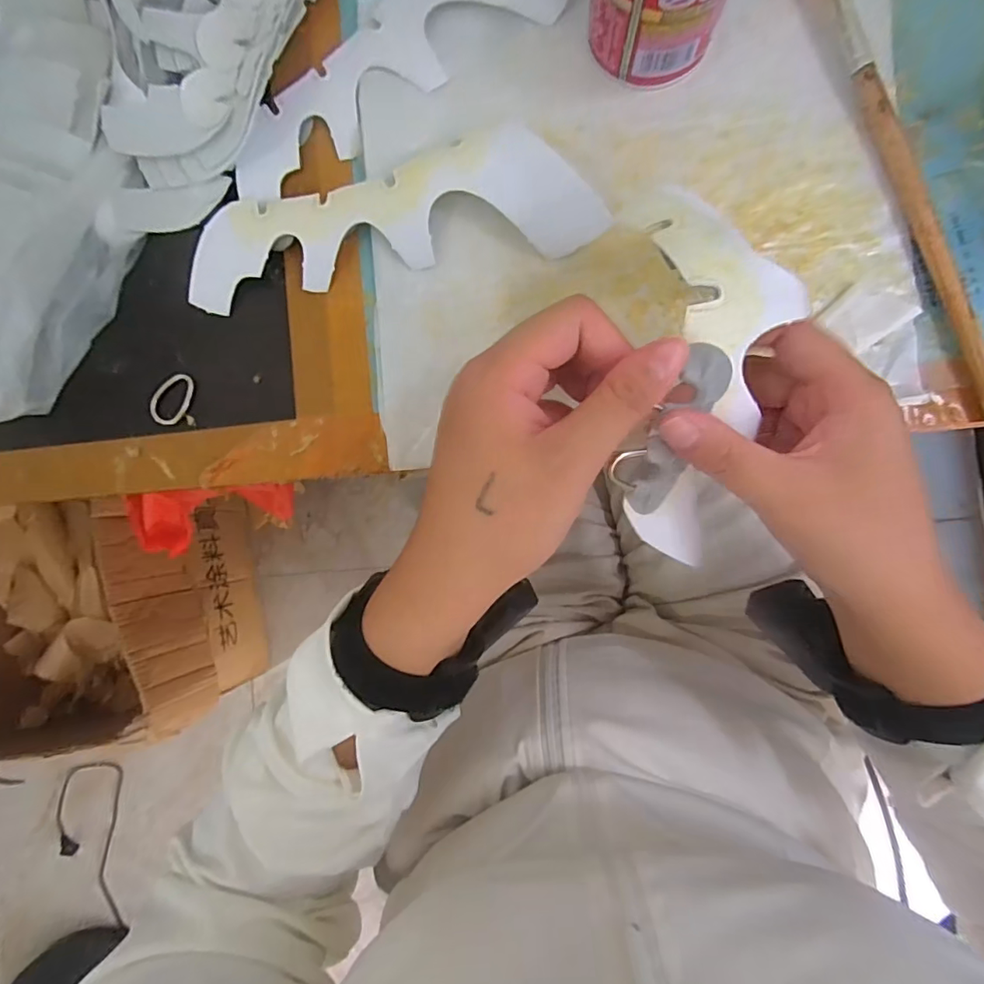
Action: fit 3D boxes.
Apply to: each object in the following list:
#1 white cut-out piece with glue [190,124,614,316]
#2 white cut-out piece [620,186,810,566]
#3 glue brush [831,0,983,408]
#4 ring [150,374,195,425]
[{"bbox_3d":[-0.055,-0.139,0.268,0.213,0.024,0.059,-9,87,2],"label":"white cut-out piece with glue"},{"bbox_3d":[0.084,-0.039,0.208,0.060,0.034,0.143,3,108,2],"label":"white cut-out piece"},{"bbox_3d":[0.208,-0.143,0.257,0.009,0.016,0.265,-19,87,2],"label":"glue brush"},{"bbox_3d":[-0.175,-0.051,0.285,0.018,0.004,0.030,22,89,4],"label":"ring"}]

